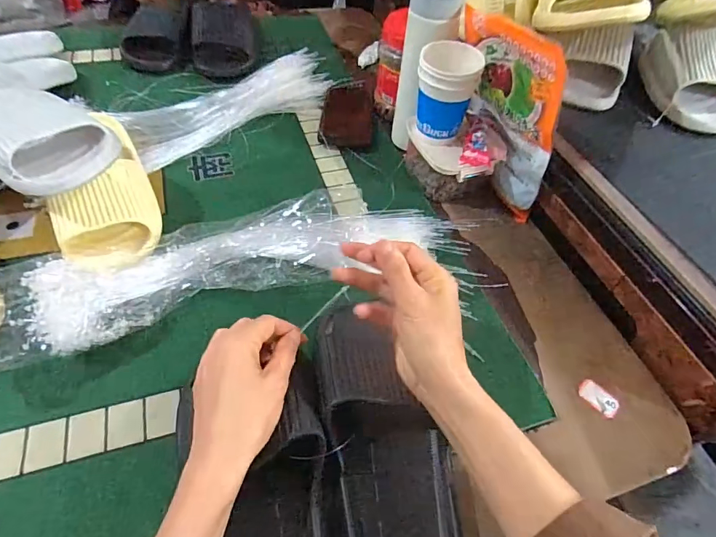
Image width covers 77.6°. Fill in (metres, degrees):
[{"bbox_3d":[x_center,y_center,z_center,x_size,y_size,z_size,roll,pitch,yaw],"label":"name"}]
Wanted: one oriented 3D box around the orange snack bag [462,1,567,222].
[{"bbox_3d":[0.176,-0.176,0.526,0.033,0.220,0.162,-26,47,-7],"label":"orange snack bag"}]

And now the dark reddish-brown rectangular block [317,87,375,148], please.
[{"bbox_3d":[-0.016,-0.237,0.683,0.077,0.011,0.149,3,52,-1],"label":"dark reddish-brown rectangular block"}]

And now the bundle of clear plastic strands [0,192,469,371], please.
[{"bbox_3d":[-0.118,-0.006,0.456,0.472,0.058,0.123,-13,54,-13],"label":"bundle of clear plastic strands"}]

